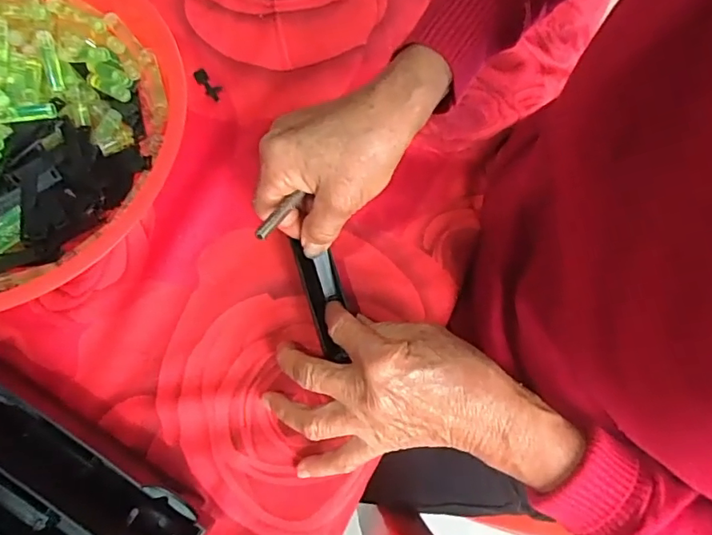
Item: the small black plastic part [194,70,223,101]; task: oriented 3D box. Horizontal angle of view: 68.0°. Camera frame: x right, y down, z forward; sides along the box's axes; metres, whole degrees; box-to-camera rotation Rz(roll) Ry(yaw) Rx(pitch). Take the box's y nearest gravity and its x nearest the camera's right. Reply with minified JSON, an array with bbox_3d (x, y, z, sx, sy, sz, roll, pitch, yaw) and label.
[{"bbox_3d":[-0.114,-0.142,0.410,0.013,0.004,0.031,-38,79,-11],"label":"small black plastic part"}]

